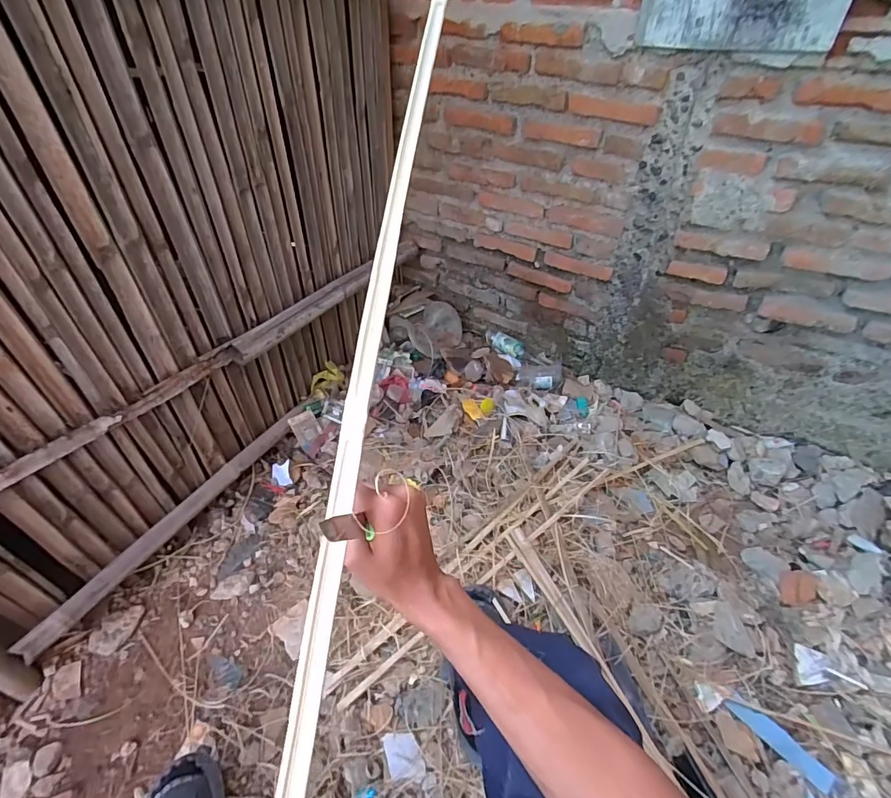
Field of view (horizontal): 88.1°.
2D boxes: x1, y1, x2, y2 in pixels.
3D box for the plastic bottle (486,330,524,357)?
[{"bbox_3d":[0.207,-0.195,1.599,0.141,0.050,0.061,24,40,-12],"label":"plastic bottle"}]

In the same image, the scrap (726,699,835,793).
[{"bbox_3d":[0.625,0.639,0.862,0.045,0.007,0.181,-29,52,-29],"label":"scrap"}]

